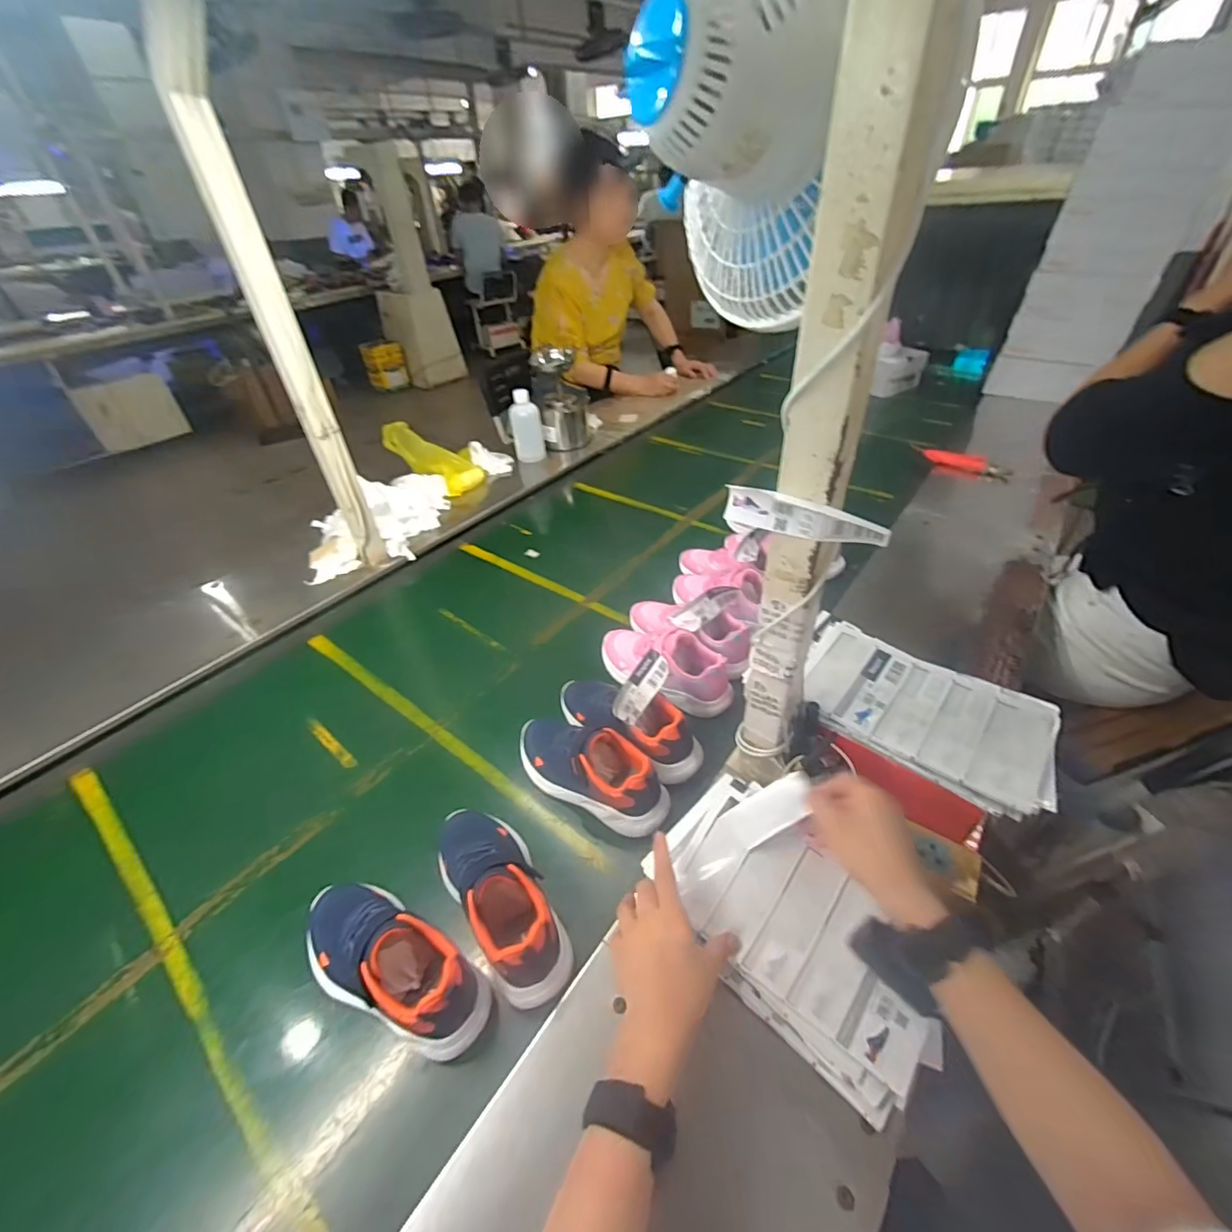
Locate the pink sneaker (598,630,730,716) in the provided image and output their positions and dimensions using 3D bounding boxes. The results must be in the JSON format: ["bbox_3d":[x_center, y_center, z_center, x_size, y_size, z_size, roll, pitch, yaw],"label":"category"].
[{"bbox_3d":[0.067,0.066,0.772,0.218,0.082,0.079,19,46,24],"label":"pink sneaker"}]

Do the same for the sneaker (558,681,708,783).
[{"bbox_3d":[0.008,0.127,0.685,0.221,0.087,0.092,26,50,31],"label":"sneaker"}]

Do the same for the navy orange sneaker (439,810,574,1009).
[{"bbox_3d":[-0.125,0.275,0.535,0.083,0.076,0.219,-25,45,-22],"label":"navy orange sneaker"}]

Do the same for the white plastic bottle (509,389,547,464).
[{"bbox_3d":[-0.234,-0.494,1.370,0.077,0.182,0.072,-8,41,-3],"label":"white plastic bottle"}]

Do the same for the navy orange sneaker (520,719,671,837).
[{"bbox_3d":[-0.039,0.182,0.644,0.220,0.082,0.077,20,46,25],"label":"navy orange sneaker"}]

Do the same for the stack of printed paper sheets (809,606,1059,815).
[{"bbox_3d":[0.331,0.098,0.576,0.262,0.017,0.161,26,49,30],"label":"stack of printed paper sheets"}]

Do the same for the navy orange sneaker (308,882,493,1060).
[{"bbox_3d":[-0.220,0.318,0.489,0.210,0.081,0.083,20,47,26],"label":"navy orange sneaker"}]

